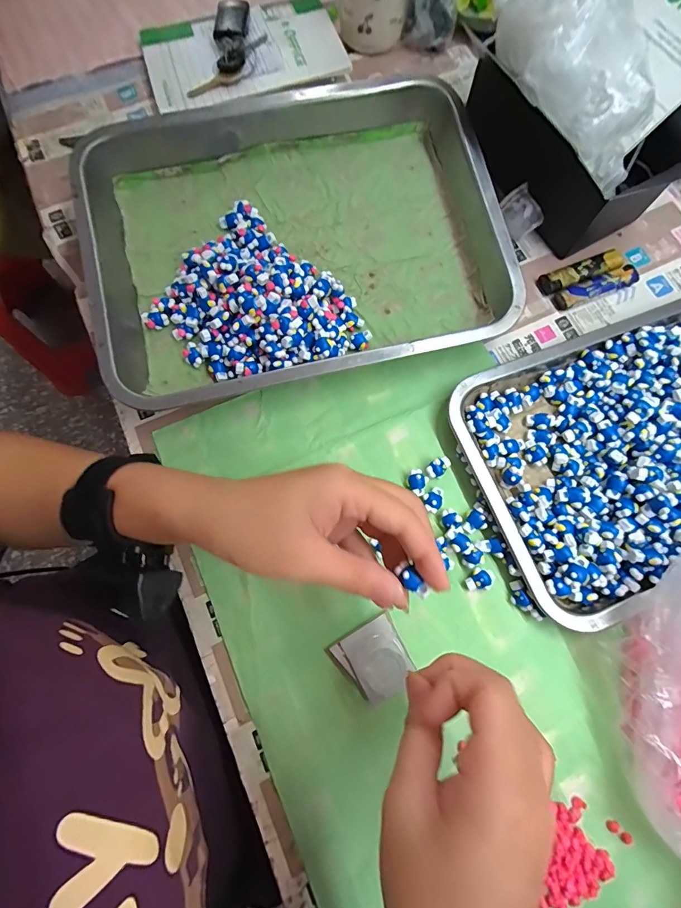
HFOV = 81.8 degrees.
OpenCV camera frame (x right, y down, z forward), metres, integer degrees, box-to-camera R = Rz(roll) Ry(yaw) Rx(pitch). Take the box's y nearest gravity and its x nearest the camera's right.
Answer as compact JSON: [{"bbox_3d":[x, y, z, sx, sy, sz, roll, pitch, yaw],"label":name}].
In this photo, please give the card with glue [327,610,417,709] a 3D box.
[{"bbox_3d":[0.024,0.151,0.285,0.049,0.015,0.050,-31,78,-8],"label":"card with glue"}]

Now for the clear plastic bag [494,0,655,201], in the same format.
[{"bbox_3d":[0.187,-0.296,0.307,0.071,0.060,0.172,-39,98,-10],"label":"clear plastic bag"}]

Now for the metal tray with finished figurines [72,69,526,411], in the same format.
[{"bbox_3d":[-0.048,-0.193,0.356,0.362,0.050,0.281,-13,76,-4],"label":"metal tray with finished figurines"}]

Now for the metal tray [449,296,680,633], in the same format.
[{"bbox_3d":[0.259,-0.015,0.316,0.300,0.041,0.207,-20,76,-6],"label":"metal tray"}]

